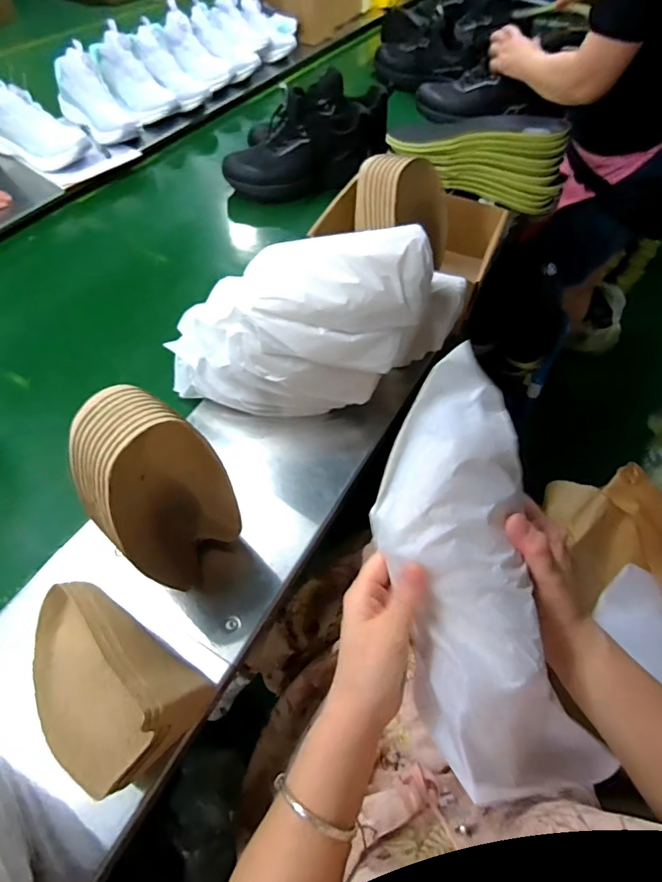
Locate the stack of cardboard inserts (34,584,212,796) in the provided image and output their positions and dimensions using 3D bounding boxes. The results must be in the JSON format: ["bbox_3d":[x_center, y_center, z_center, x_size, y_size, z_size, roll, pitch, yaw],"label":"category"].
[{"bbox_3d":[-0.211,0.209,0.409,0.180,0.110,0.110,30,60,16],"label":"stack of cardboard inserts"}]

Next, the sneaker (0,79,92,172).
[{"bbox_3d":[-0.591,-0.622,0.911,0.202,0.106,0.096,25,59,13],"label":"sneaker"}]

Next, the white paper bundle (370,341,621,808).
[{"bbox_3d":[0.096,0.096,0.330,0.109,0.055,0.301,-9,85,-8],"label":"white paper bundle"}]

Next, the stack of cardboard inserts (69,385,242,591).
[{"bbox_3d":[-0.170,0.056,0.446,0.112,0.215,0.104,32,61,17],"label":"stack of cardboard inserts"}]

